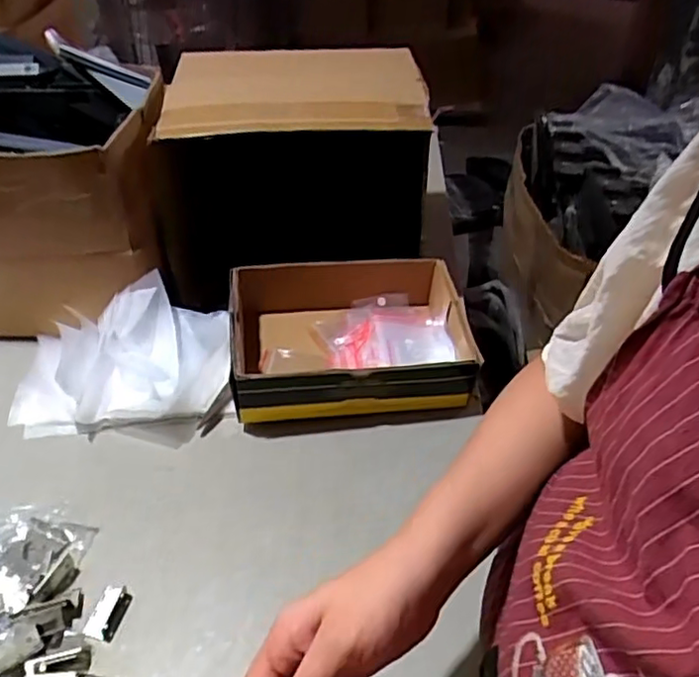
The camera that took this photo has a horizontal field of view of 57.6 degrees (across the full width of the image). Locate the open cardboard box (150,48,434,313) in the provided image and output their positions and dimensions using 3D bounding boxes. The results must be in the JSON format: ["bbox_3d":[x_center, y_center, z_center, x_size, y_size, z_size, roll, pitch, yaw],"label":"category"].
[{"bbox_3d":[-0.075,-0.203,0.831,0.314,0.262,0.231,-2,42,-2],"label":"open cardboard box"}]

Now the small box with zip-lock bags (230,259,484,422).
[{"bbox_3d":[0.000,0.001,0.712,0.250,0.093,0.171,-5,42,-5],"label":"small box with zip-lock bags"}]

